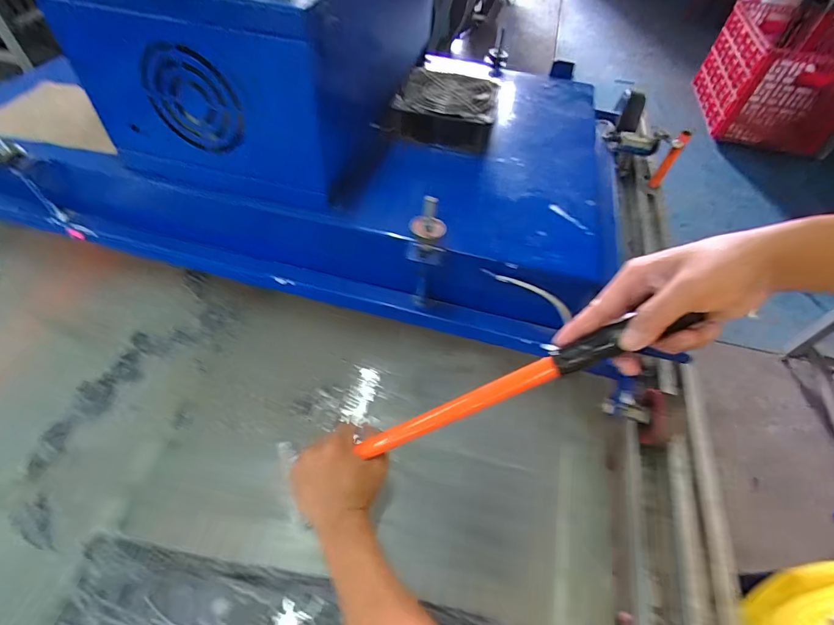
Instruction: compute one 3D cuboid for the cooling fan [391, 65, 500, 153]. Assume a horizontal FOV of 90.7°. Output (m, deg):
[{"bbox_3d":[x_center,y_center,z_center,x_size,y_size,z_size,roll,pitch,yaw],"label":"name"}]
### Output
[{"bbox_3d":[0.047,-0.313,0.624,0.144,0.048,0.134,14,54,5],"label":"cooling fan"}]

